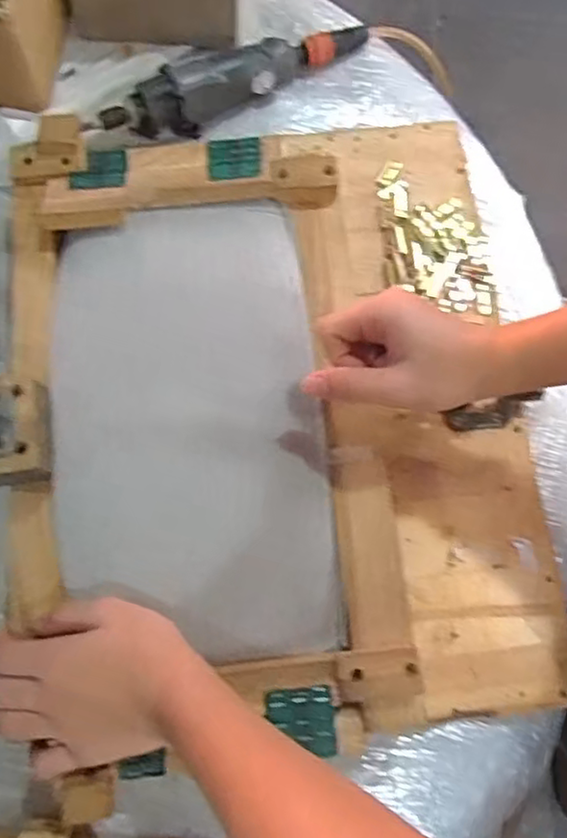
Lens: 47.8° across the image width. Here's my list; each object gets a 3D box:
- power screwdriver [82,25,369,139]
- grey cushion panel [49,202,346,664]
[{"bbox_3d":[-0.050,-0.343,0.632,0.301,0.044,0.061,-27,78,-8],"label":"power screwdriver"},{"bbox_3d":[-0.071,-0.006,0.493,0.196,0.044,0.361,-6,76,-3],"label":"grey cushion panel"}]

